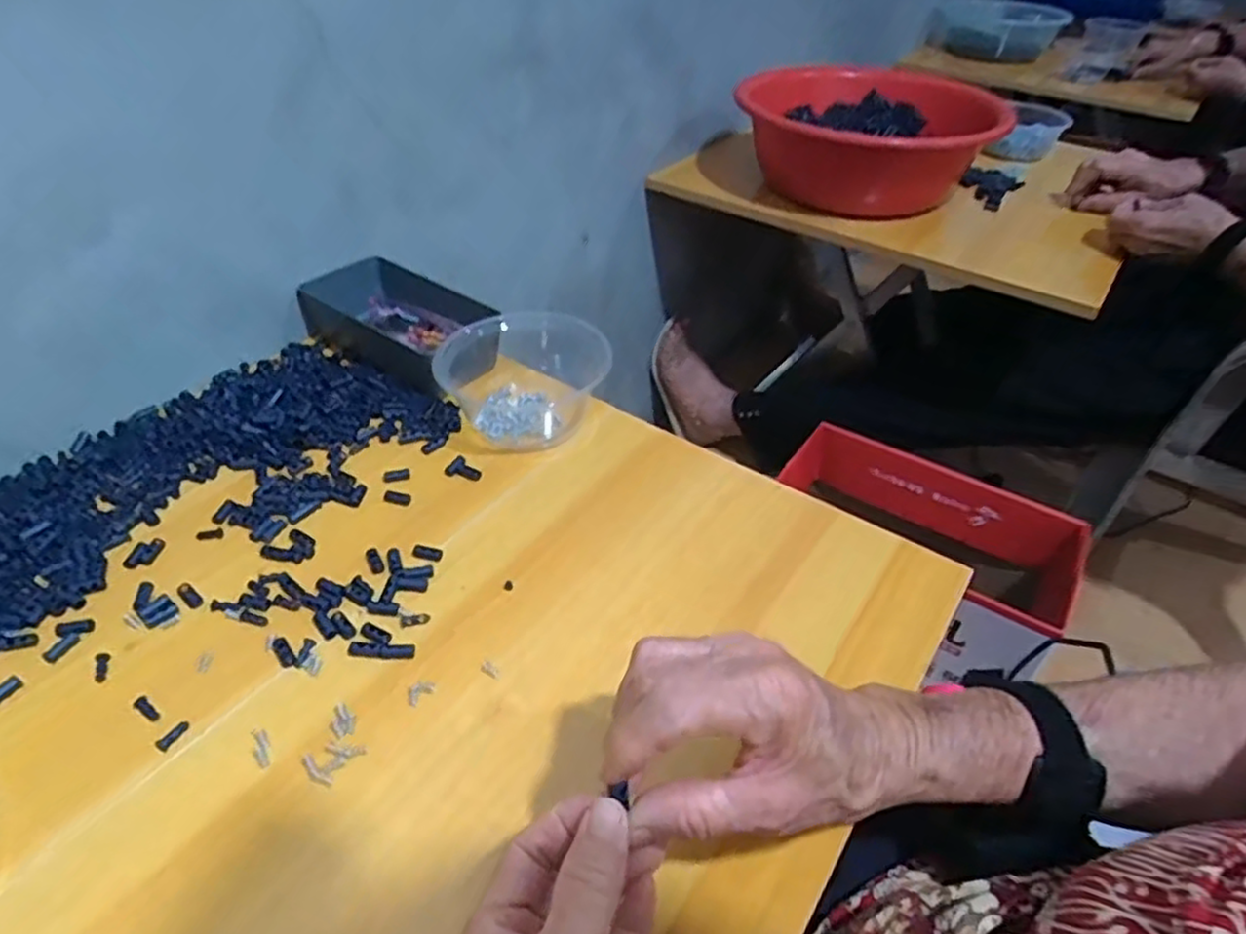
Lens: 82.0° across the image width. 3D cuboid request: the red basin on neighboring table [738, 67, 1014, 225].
[{"bbox_3d":[0.329,-0.456,1.006,0.331,0.131,0.432,20,44,19],"label":"red basin on neighboring table"}]

